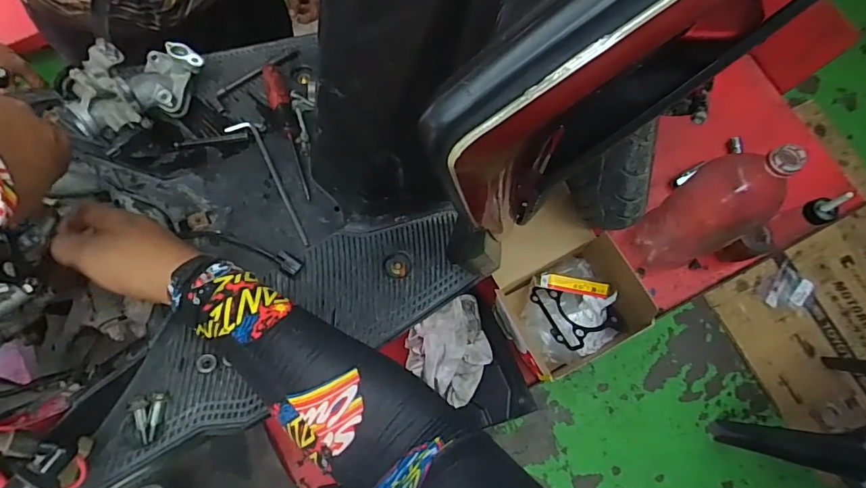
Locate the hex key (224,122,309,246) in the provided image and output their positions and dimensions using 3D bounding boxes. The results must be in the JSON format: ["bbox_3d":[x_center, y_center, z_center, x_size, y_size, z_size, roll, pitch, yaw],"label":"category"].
[{"bbox_3d":[-0.169,-0.069,0.508,0.027,0.005,0.162,-36,78,-8],"label":"hex key"}]

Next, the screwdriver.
[{"bbox_3d":[-0.155,-0.123,0.514,0.022,0.024,0.153,-19,76,-5],"label":"screwdriver"}]

